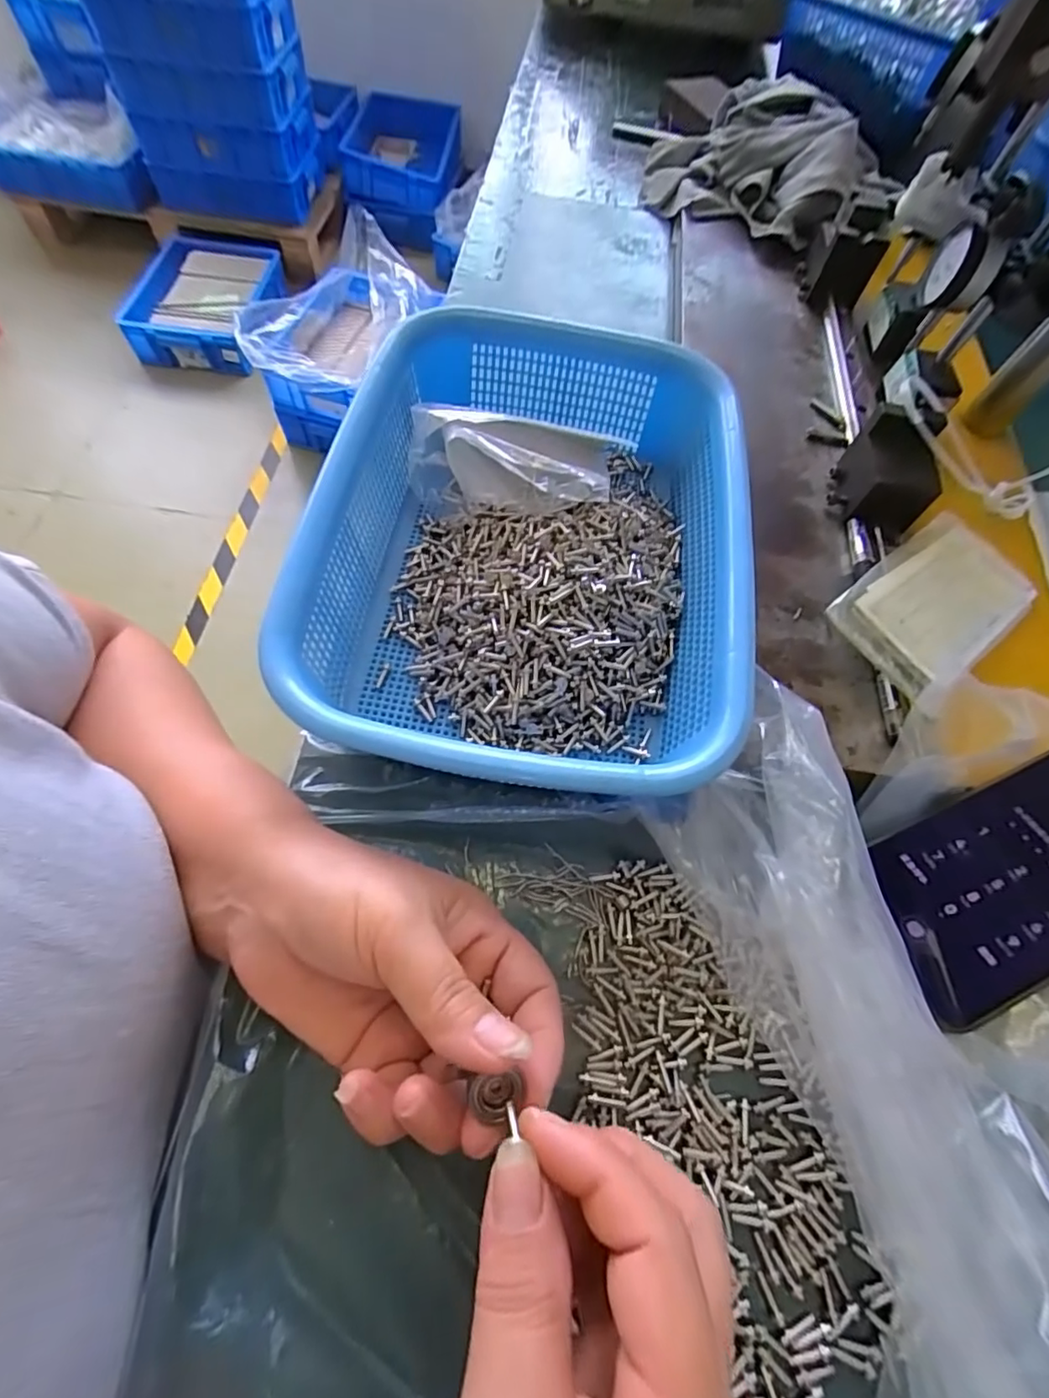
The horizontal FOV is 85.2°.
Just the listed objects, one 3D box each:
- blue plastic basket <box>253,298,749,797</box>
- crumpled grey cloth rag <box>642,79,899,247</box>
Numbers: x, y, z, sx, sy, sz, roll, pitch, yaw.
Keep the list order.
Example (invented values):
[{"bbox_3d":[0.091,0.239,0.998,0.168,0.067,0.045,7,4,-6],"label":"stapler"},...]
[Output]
[{"bbox_3d":[0.003,-0.086,0.305,0.194,0.069,0.282,8,63,0],"label":"blue plastic basket"},{"bbox_3d":[0.219,-0.486,0.522,0.227,0.068,0.186,25,65,12],"label":"crumpled grey cloth rag"}]

